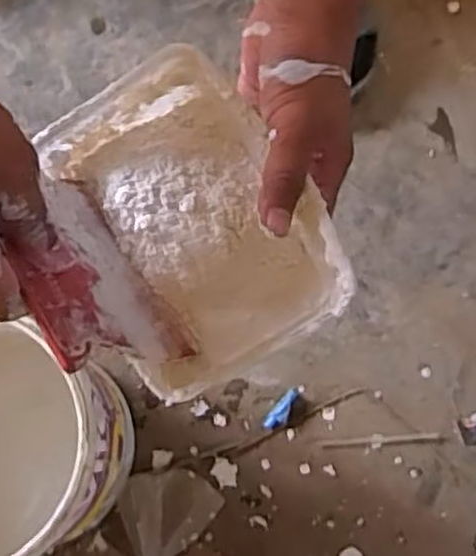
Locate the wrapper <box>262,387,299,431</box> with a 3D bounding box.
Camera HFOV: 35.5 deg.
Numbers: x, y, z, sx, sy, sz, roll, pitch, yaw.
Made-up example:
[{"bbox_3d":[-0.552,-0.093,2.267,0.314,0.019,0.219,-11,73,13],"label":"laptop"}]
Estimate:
[{"bbox_3d":[0.040,0.118,0.664,0.016,0.004,0.045,41,81,9],"label":"wrapper"}]

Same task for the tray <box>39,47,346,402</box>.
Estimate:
[{"bbox_3d":[-0.027,-0.028,0.416,0.115,0.074,0.166,-28,79,-5],"label":"tray"}]

